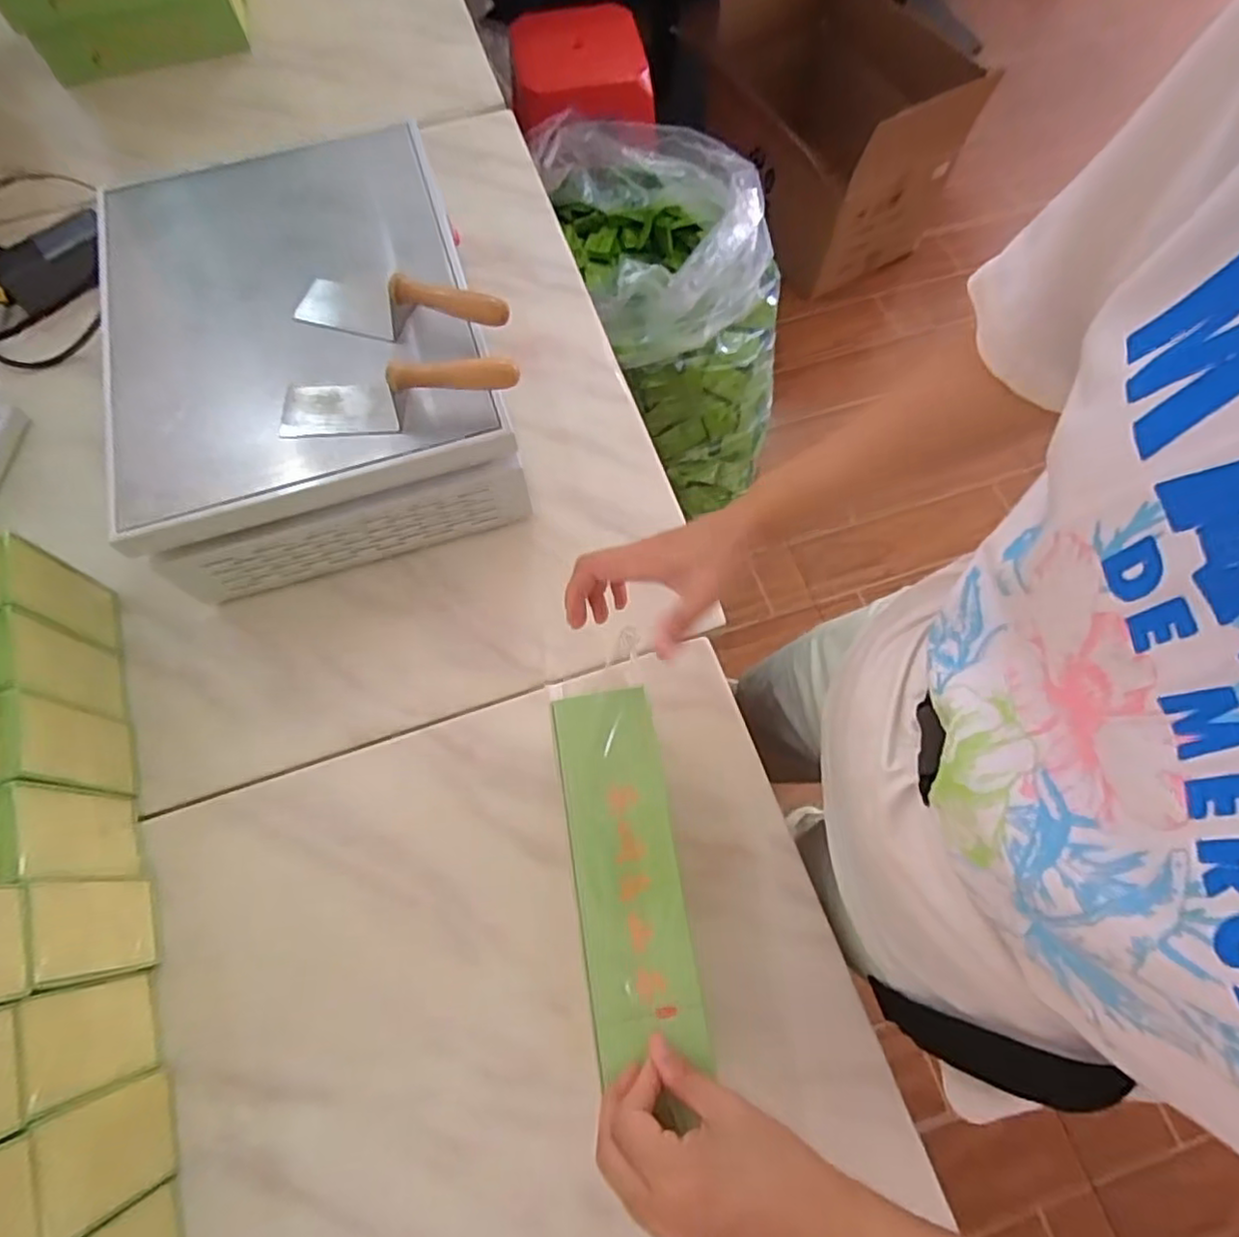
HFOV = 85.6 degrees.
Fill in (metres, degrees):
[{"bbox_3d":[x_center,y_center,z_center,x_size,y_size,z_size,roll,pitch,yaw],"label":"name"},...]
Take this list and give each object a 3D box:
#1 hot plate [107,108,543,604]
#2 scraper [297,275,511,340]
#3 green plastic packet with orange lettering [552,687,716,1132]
[{"bbox_3d":[-0.285,-0.247,0.634,0.305,0.148,0.390,-16,70,-6],"label":"hot plate"},{"bbox_3d":[-0.181,-0.263,0.548,0.194,0.042,0.053,8,68,19],"label":"scraper"},{"bbox_3d":[0.003,0.157,0.425,0.065,0.019,0.222,-9,71,-3],"label":"green plastic packet with orange lettering"}]

